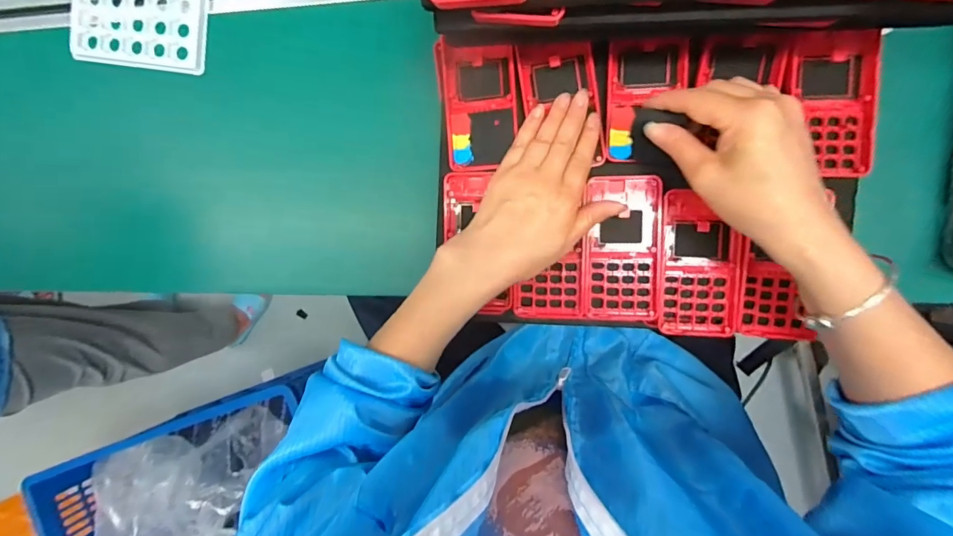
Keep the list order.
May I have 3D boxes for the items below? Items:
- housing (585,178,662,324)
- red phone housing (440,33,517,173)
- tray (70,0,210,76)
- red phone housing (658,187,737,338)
[{"bbox_3d":[0.126,-0.016,0.390,0.062,0.014,0.125,4,97,9],"label":"housing"},{"bbox_3d":[0.003,-0.143,0.391,0.063,0.014,0.108,-2,93,9],"label":"red phone housing"},{"bbox_3d":[-0.363,-0.285,0.480,0.168,0.012,0.135,12,95,8],"label":"tray"},{"bbox_3d":[0.186,-0.003,0.376,0.060,0.015,0.121,2,94,9],"label":"red phone housing"}]

